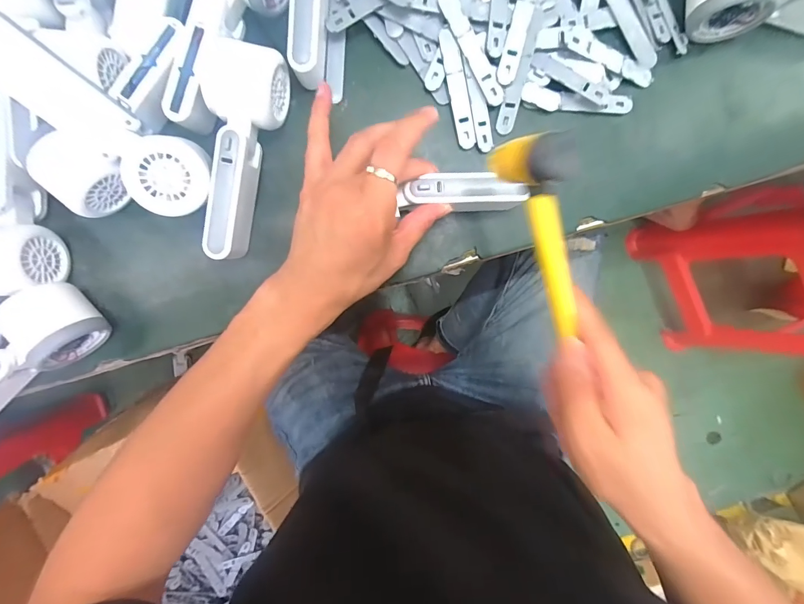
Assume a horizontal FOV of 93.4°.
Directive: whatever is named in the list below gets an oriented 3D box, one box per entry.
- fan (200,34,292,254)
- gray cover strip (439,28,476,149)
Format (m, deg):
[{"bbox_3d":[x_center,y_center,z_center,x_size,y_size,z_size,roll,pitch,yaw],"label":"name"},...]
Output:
[{"bbox_3d":[-0.136,-0.118,0.312,0.057,0.049,0.161,10,94,-2],"label":"fan"},{"bbox_3d":[0.048,-0.181,0.325,0.015,0.004,0.093,-12,104,9],"label":"gray cover strip"}]

